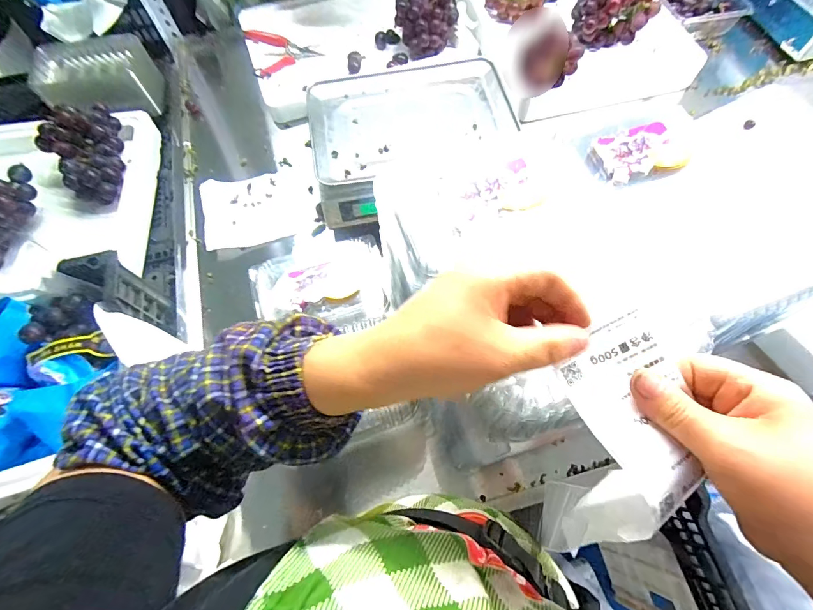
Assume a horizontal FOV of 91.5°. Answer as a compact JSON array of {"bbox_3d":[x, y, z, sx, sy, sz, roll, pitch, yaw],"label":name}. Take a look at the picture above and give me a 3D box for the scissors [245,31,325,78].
[{"bbox_3d":[-0.253,-0.531,0.834,0.143,0.034,0.156,-1,66,2],"label":"scissors"}]

